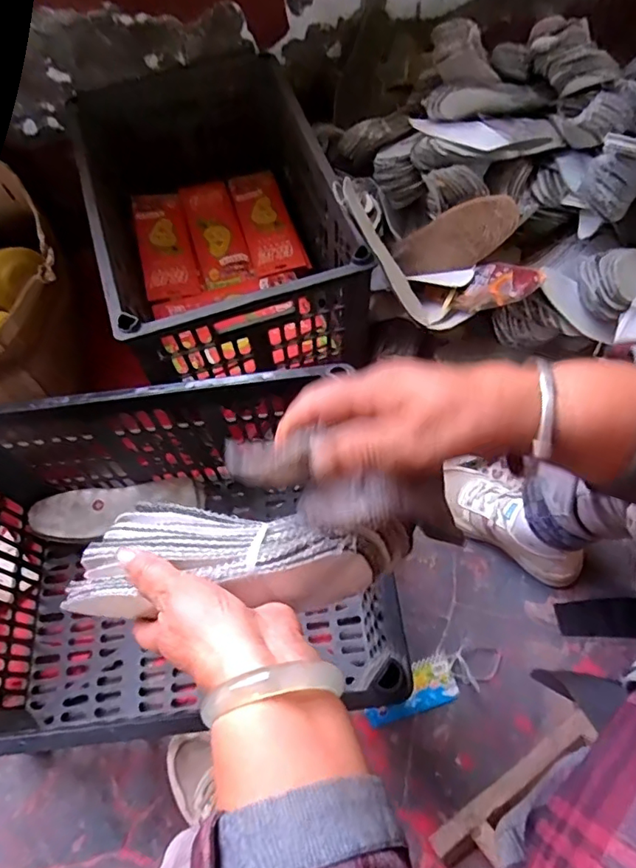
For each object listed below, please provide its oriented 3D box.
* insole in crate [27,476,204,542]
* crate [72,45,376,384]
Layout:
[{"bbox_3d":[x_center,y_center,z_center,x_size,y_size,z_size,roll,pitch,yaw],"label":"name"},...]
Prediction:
[{"bbox_3d":[-0.288,0.110,0.777,0.232,0.014,0.070,-7,84,-11],"label":"insole in crate"},{"bbox_3d":[-0.164,-0.350,0.858,0.329,0.229,0.544,-18,65,-5],"label":"crate"}]

